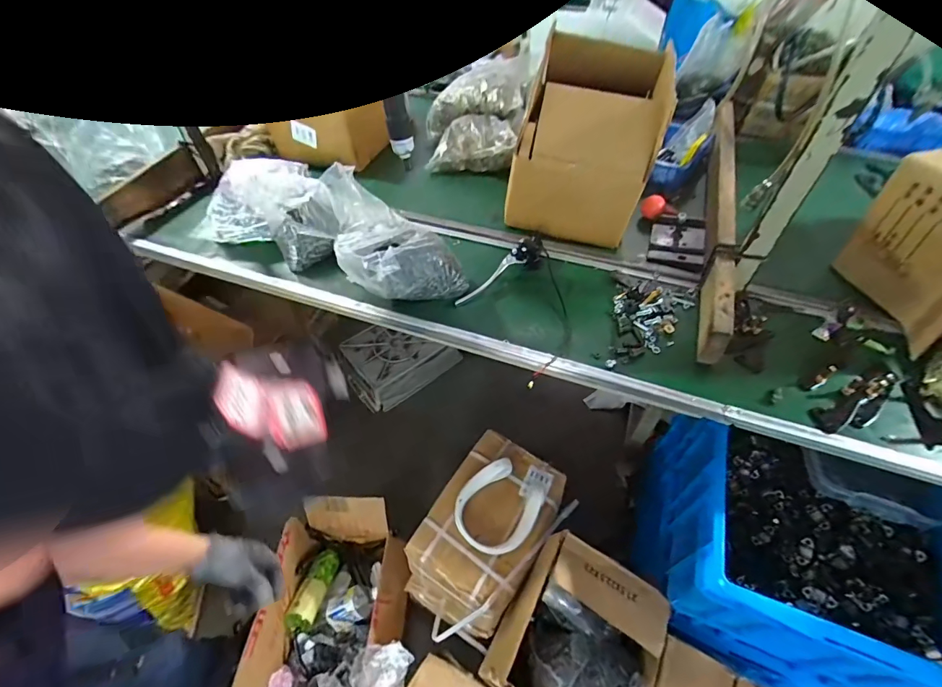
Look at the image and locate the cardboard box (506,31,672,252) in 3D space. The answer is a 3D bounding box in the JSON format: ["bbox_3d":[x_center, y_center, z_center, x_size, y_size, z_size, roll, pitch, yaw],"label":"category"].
[{"bbox_3d":[0.251,-0.435,0.908,0.250,0.273,0.356,13,51,11],"label":"cardboard box"}]

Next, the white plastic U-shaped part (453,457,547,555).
[{"bbox_3d":[0.061,0.356,0.930,0.170,0.046,0.197,26,55,21],"label":"white plastic U-shaped part"}]

